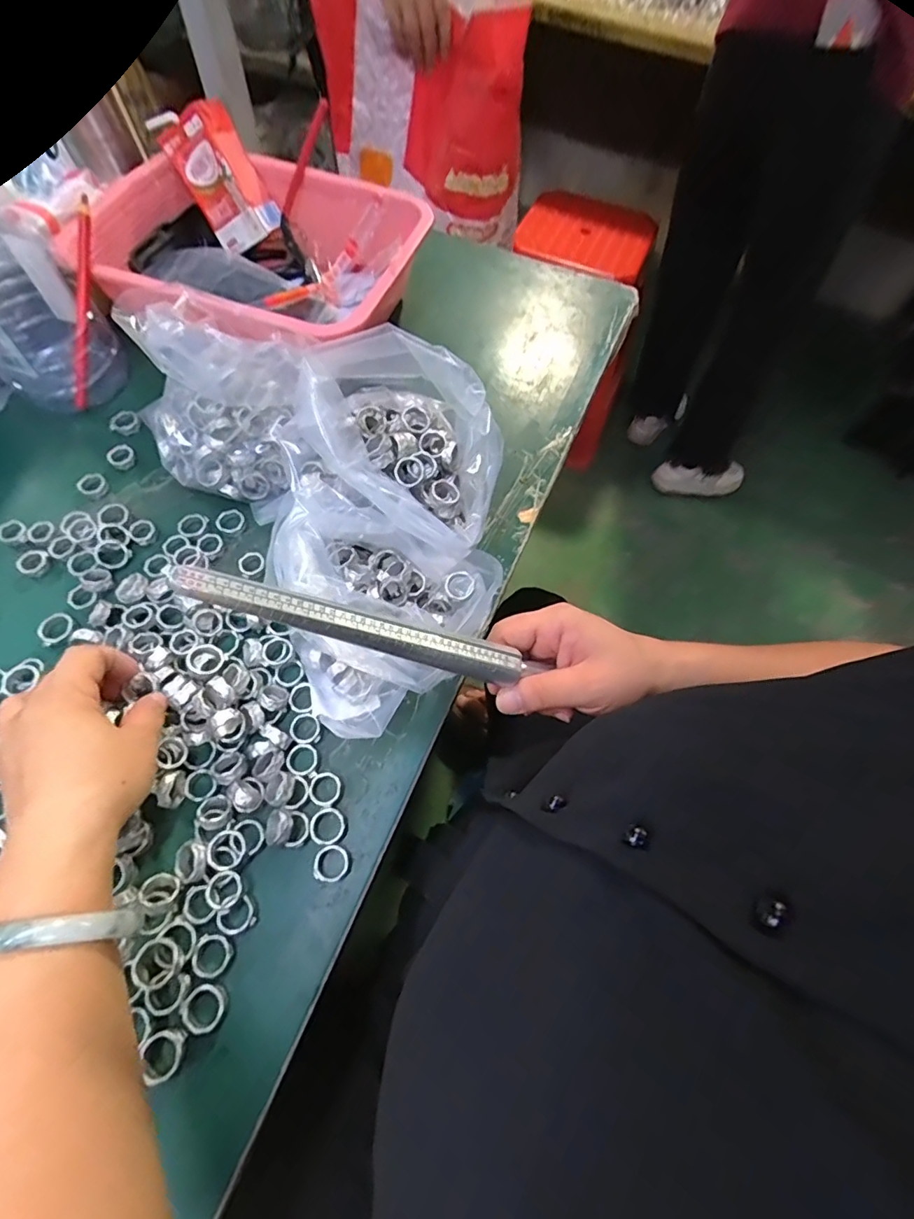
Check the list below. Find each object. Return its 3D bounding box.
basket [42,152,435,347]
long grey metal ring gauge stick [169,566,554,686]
[{"bbox_3d":[-0.197,-0.340,0.493,0.307,0.075,0.232,25,65,9],"label":"basket"},{"bbox_3d":[-0.027,0.015,0.248,0.201,0.010,0.018,18,57,-35],"label":"long grey metal ring gauge stick"}]

